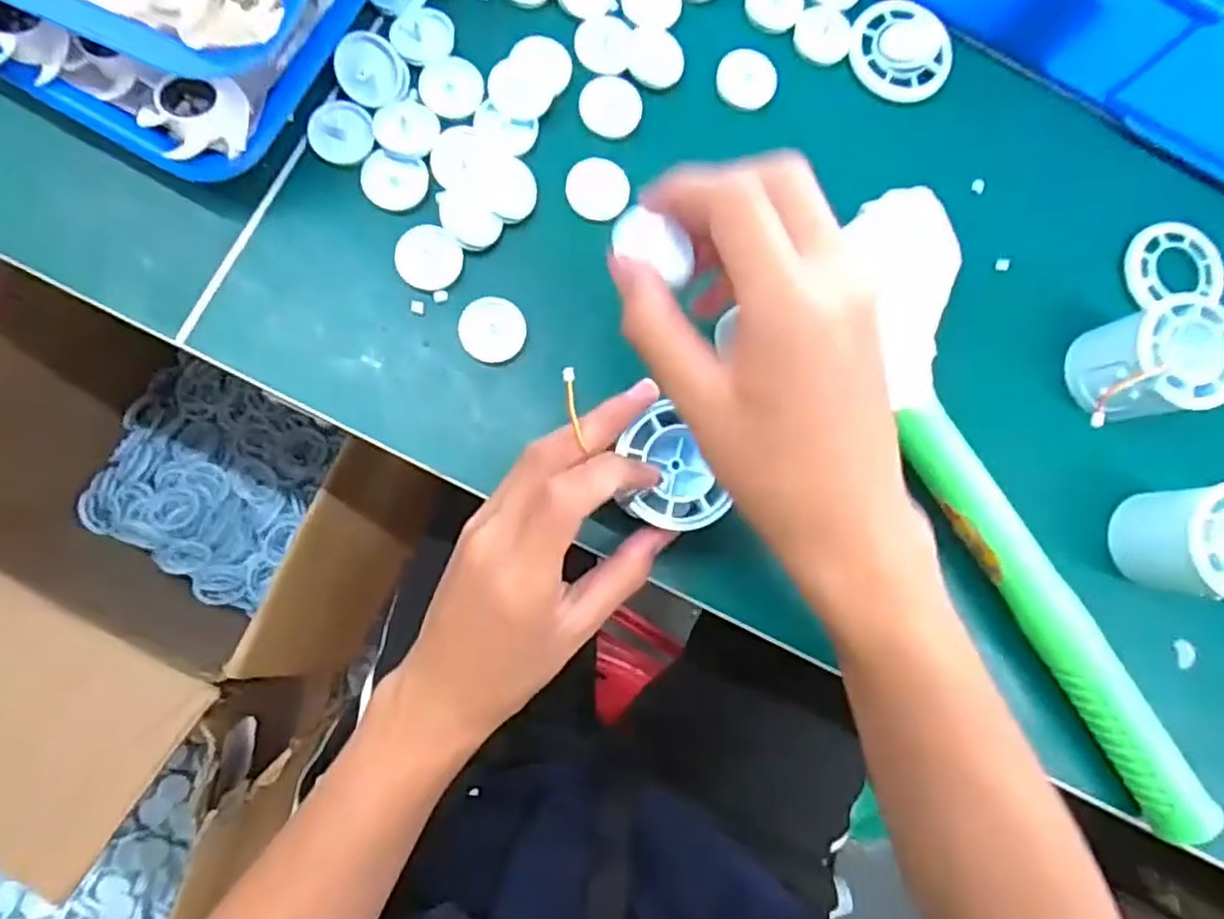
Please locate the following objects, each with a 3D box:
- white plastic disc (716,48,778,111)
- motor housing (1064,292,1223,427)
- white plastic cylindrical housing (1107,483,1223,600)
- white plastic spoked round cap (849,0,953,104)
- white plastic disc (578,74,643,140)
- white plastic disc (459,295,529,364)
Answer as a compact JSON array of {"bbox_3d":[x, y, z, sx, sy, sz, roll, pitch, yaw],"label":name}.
[{"bbox_3d":[0.072,-0.201,0.378,0.031,0.007,0.028,27,81,-3],"label":"white plastic disc"},{"bbox_3d":[0.270,-0.049,0.365,0.062,0.055,0.055,-9,84,-7],"label":"motor housing"},{"bbox_3d":[0.292,0.041,0.356,0.045,0.056,0.054,3,83,-6],"label":"white plastic cylindrical housing"},{"bbox_3d":[0.158,-0.226,0.389,0.055,0.013,0.052,1,83,-6],"label":"white plastic spoked round cap"},{"bbox_3d":[0.000,-0.181,0.367,0.031,0.004,0.031,1,83,-6],"label":"white plastic disc"},{"bbox_3d":[-0.058,-0.063,0.349,0.031,0.010,0.030,1,83,-6],"label":"white plastic disc"}]

